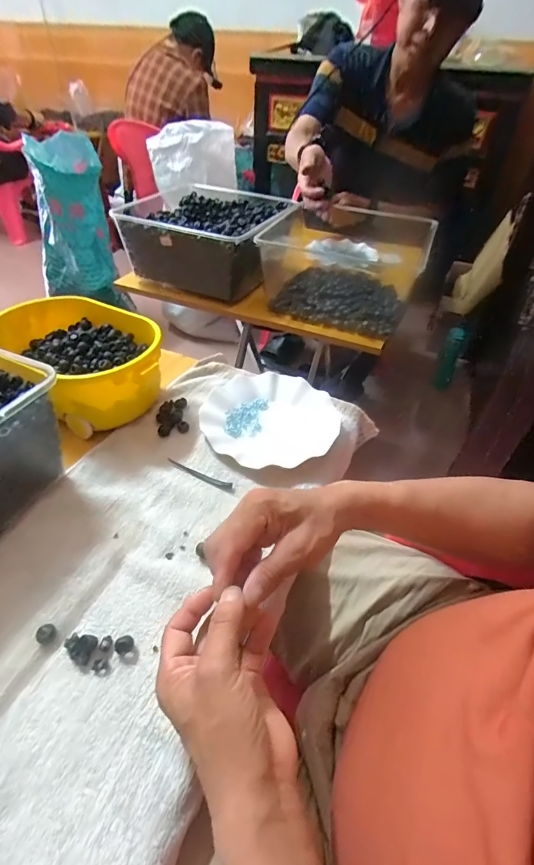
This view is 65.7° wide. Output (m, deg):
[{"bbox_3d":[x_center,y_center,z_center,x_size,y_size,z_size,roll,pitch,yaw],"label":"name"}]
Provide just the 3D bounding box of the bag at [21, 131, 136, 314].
[{"bbox_3d":[-0.761,-0.815,1.610,0.289,0.511,0.433,-14,45,-18],"label":"bag"}]

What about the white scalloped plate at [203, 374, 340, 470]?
[{"bbox_3d":[-0.001,-0.021,0.560,0.167,0.033,0.187,-22,48,-25],"label":"white scalloped plate"}]

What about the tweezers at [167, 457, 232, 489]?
[{"bbox_3d":[-0.082,0.049,0.505,0.089,0.004,0.011,21,45,19],"label":"tweezers"}]

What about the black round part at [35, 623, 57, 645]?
[{"bbox_3d":[-0.191,0.175,0.359,0.013,0.013,0.015,24,47,22],"label":"black round part"}]

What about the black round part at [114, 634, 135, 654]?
[{"bbox_3d":[-0.123,0.183,0.356,0.016,0.015,0.013,-28,51,-30],"label":"black round part"}]

